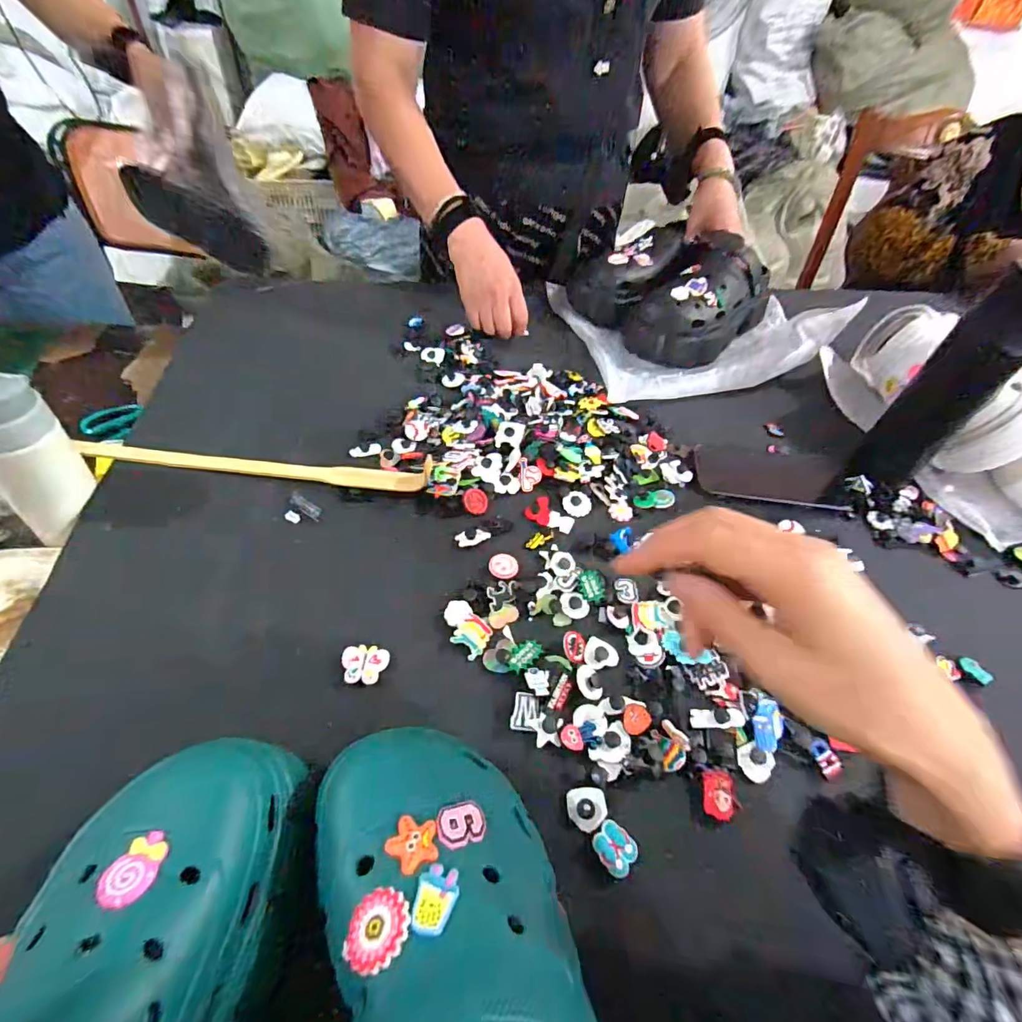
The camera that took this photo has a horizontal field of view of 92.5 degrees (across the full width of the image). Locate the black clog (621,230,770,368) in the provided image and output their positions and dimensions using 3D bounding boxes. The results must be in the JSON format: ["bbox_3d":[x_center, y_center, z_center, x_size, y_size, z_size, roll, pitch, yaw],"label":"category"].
[{"bbox_3d":[0.267,-0.305,0.696,0.135,0.108,0.230,39,57,25],"label":"black clog"}]

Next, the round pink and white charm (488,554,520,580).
[{"bbox_3d":[-0.006,0.050,0.446,0.026,0.006,0.026,2,50,-3],"label":"round pink and white charm"}]

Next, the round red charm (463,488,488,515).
[{"bbox_3d":[-0.036,-0.011,0.490,0.024,0.005,0.030,-1,50,-5],"label":"round red charm"}]

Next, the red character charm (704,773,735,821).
[{"bbox_3d":[0.144,0.194,0.335,0.021,0.004,0.029,12,50,5],"label":"red character charm"}]

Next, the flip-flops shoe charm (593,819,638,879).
[{"bbox_3d":[0.067,0.215,0.312,0.023,0.004,0.027,-30,56,-24],"label":"flip-flops shoe charm"}]

